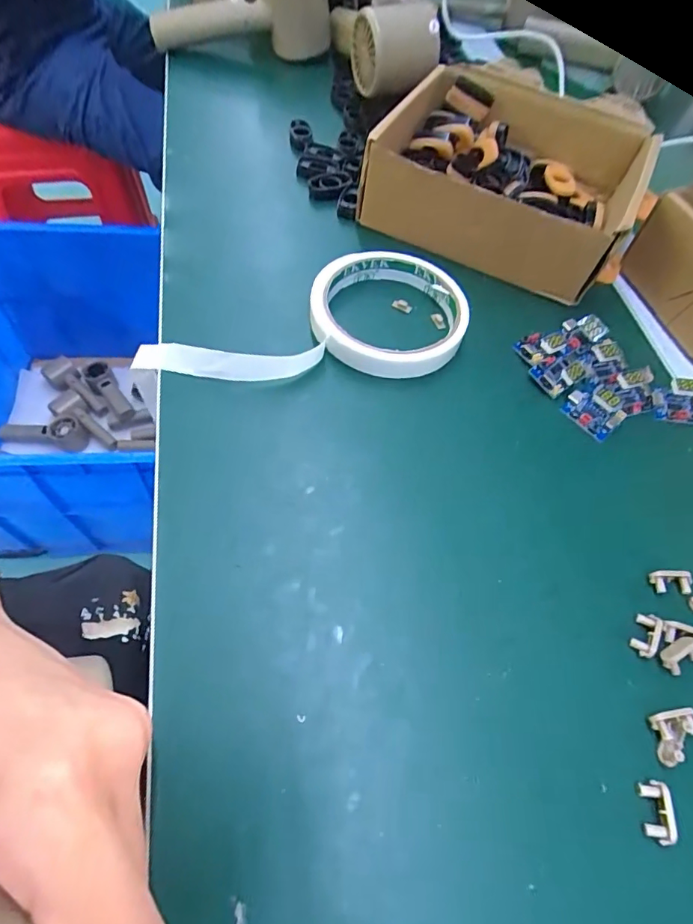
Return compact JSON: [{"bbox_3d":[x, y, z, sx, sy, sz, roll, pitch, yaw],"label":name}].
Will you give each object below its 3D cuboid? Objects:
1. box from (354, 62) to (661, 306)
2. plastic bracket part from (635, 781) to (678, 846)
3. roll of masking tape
[{"bbox_3d":[0.114,-0.205,0.358,0.168,0.058,0.159,25,59,8],"label":"box"},{"bbox_3d":[0.114,0.129,0.185,0.010,0.005,0.019,7,59,-3],"label":"plastic bracket part"},{"bbox_3d":[-0.025,-0.084,0.292,0.186,0.024,0.086,-3,60,-9],"label":"roll of masking tape"}]

